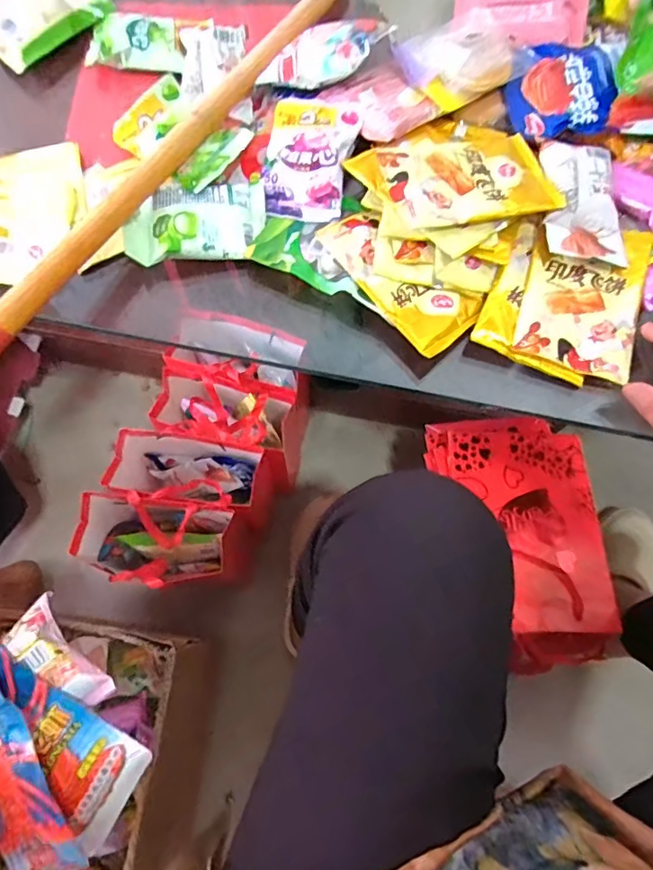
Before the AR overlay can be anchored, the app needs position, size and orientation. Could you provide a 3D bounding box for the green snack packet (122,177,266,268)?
[{"bbox_3d":[-0.122,-0.202,0.482,0.128,0.012,0.087,-8,69,-4],"label":"green snack packet"}]

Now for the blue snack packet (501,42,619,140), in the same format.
[{"bbox_3d":[0.236,-0.350,0.522,0.099,0.028,0.112,-5,69,-3],"label":"blue snack packet"}]

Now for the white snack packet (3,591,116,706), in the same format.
[{"bbox_3d":[-0.231,0.194,0.446,0.105,0.023,0.045,40,40,13],"label":"white snack packet"}]

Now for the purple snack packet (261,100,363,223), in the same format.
[{"bbox_3d":[-0.016,-0.276,0.505,0.082,0.019,0.130,8,69,2],"label":"purple snack packet"}]

